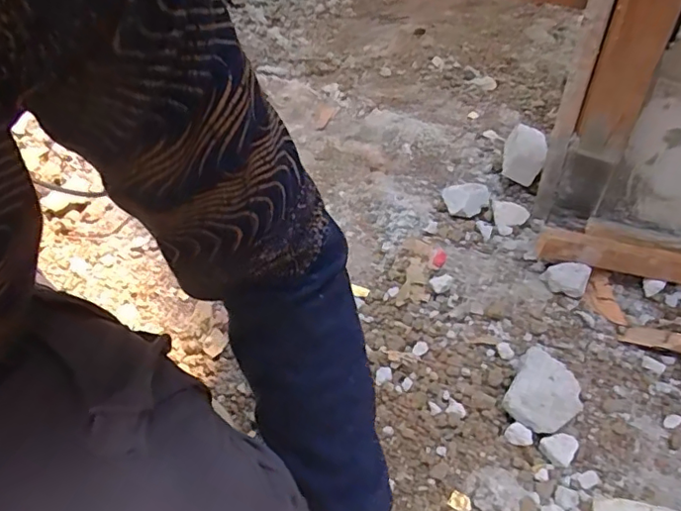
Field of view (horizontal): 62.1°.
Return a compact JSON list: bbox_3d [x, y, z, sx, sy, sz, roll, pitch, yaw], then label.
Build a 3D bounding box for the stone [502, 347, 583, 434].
[{"bbox_3d":[0.206,0.139,0.569,0.065,0.037,0.073,27,57,24],"label":"stone"}]

